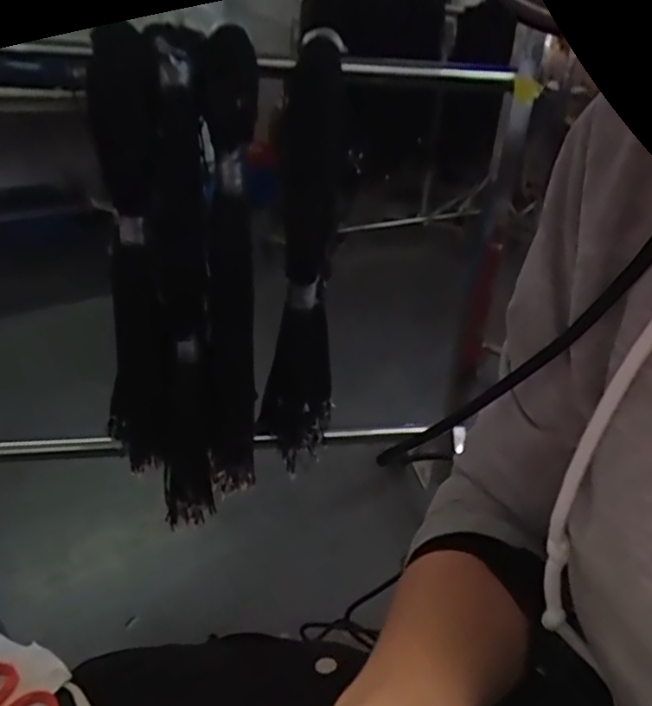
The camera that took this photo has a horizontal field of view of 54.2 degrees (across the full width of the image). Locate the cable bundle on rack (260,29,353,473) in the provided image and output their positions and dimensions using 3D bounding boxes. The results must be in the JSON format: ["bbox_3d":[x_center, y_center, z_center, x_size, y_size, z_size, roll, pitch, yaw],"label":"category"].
[{"bbox_3d":[-0.031,-0.150,1.195,0.110,0.750,0.178,9,26,8],"label":"cable bundle on rack"}]

